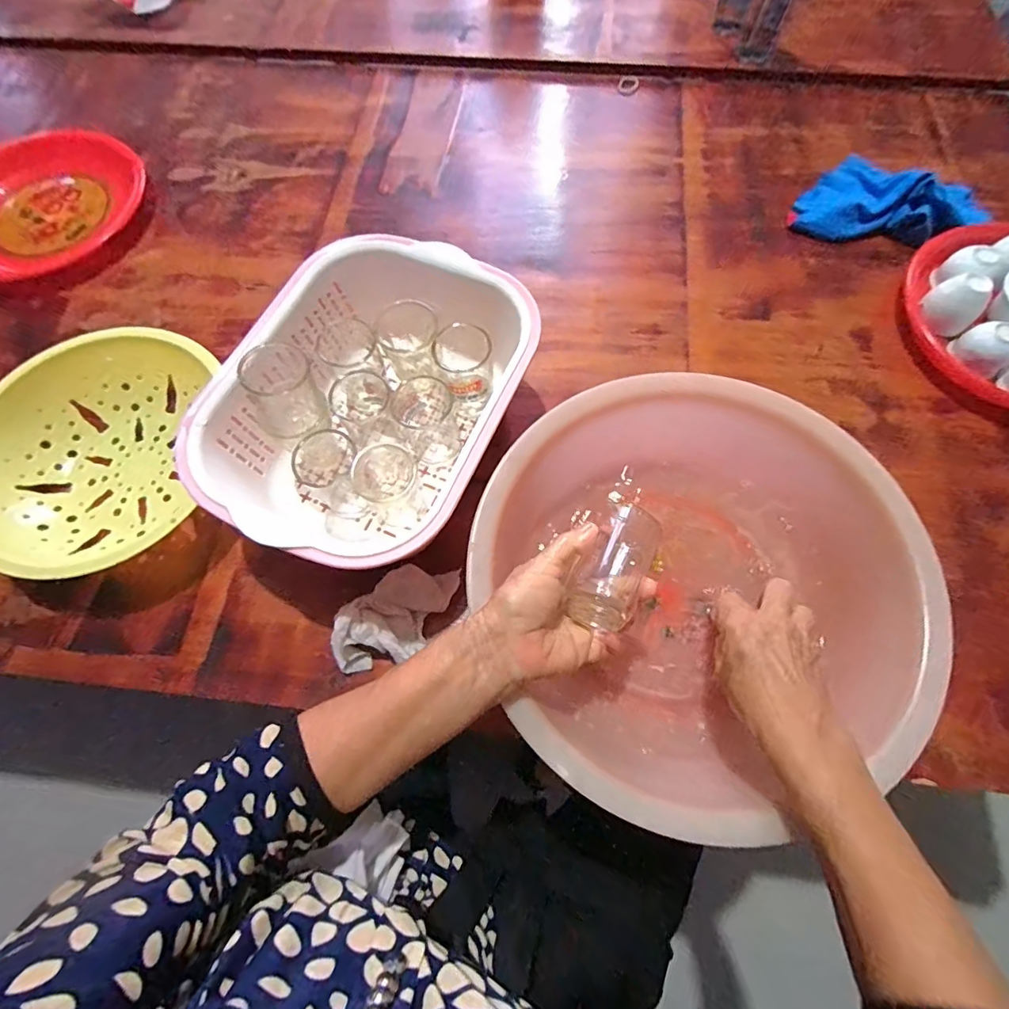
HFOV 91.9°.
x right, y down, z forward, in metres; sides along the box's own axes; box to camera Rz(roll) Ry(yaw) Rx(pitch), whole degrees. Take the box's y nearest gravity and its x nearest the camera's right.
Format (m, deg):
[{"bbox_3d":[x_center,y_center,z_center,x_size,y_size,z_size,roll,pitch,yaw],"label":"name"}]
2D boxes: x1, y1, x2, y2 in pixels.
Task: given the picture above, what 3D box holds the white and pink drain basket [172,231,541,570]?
[{"bbox_3d":[-0.111,-0.090,0.462,0.234,0.127,0.301,24,72,10],"label":"white and pink drain basket"}]

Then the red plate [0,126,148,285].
[{"bbox_3d":[-0.616,-0.395,0.627,0.264,0.034,0.244,-1,70,1],"label":"red plate"}]

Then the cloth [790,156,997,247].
[{"bbox_3d":[0.474,-0.377,0.597,0.193,0.047,0.150,26,73,11],"label":"cloth"}]

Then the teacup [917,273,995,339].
[{"bbox_3d":[0.482,-0.215,0.522,0.049,0.045,0.055,-38,73,-11],"label":"teacup"}]

